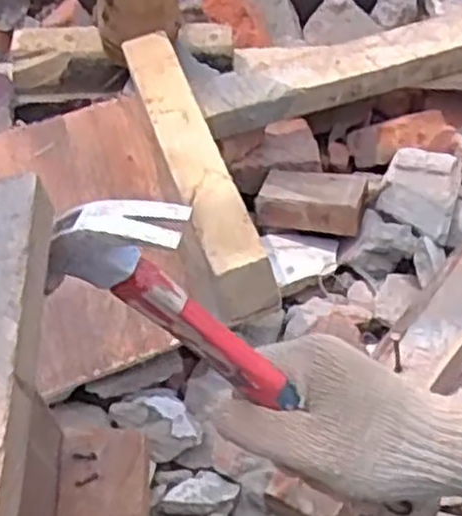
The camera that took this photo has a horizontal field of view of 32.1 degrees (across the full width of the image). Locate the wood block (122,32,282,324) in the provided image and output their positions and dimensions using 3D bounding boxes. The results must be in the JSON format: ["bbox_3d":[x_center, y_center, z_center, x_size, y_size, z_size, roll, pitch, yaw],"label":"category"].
[{"bbox_3d":[-0.029,-0.075,0.651,0.048,0.075,0.272,-15,60,-11],"label":"wood block"}]

